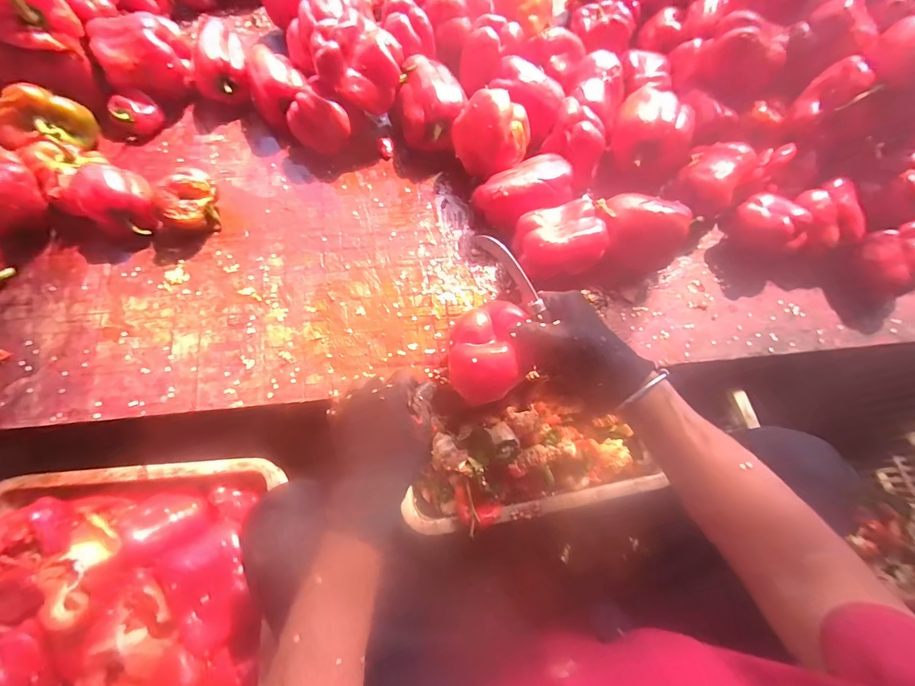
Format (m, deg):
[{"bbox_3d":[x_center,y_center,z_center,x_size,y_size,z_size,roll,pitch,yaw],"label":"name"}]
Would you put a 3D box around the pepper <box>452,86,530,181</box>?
[{"bbox_3d":[0.044,-0.272,0.509,0.099,0.070,0.088,6,69,0],"label":"pepper"}]

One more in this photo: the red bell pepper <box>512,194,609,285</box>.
[{"bbox_3d":[0.123,-0.119,0.491,0.105,0.083,0.085,-20,71,-10],"label":"red bell pepper"}]

